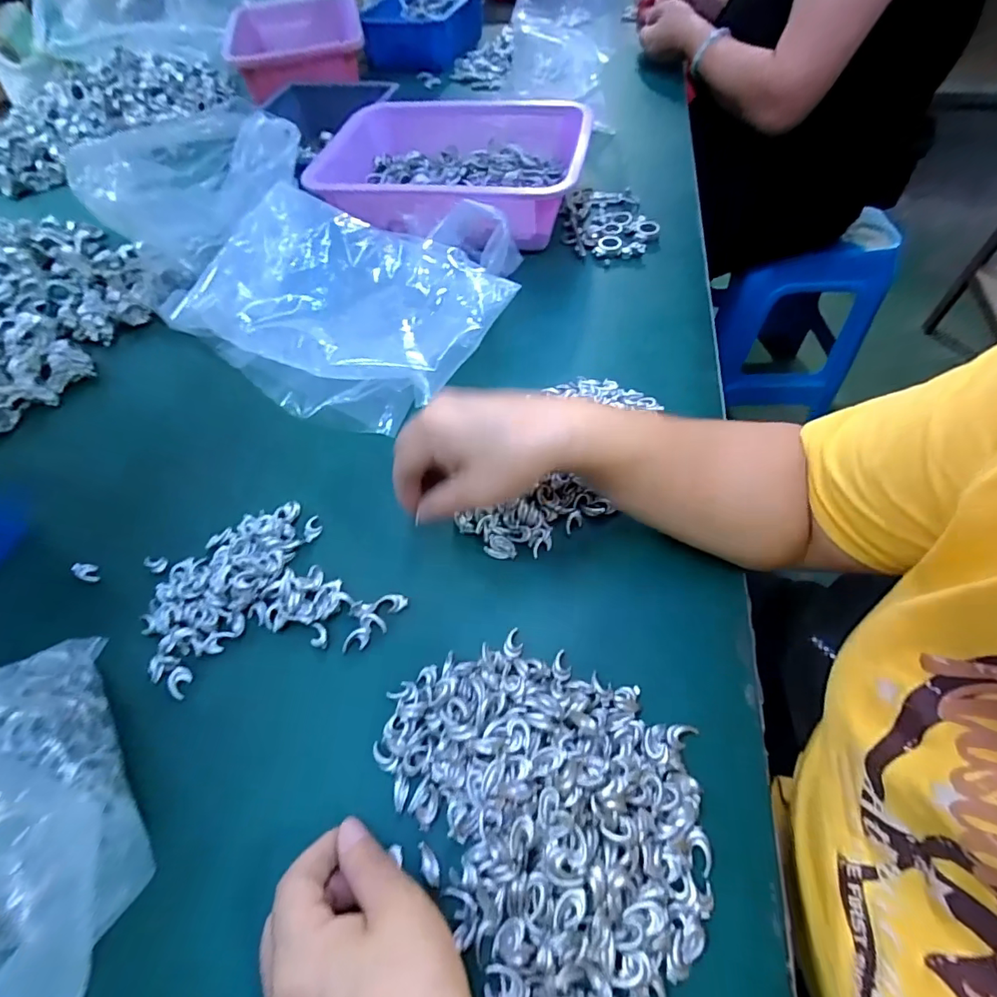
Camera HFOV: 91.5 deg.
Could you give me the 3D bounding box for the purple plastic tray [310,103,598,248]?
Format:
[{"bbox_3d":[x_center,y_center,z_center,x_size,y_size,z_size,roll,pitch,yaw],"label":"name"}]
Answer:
[{"bbox_3d":[-0.064,-0.401,0.590,0.333,0.065,0.257,12,59,12],"label":"purple plastic tray"}]

